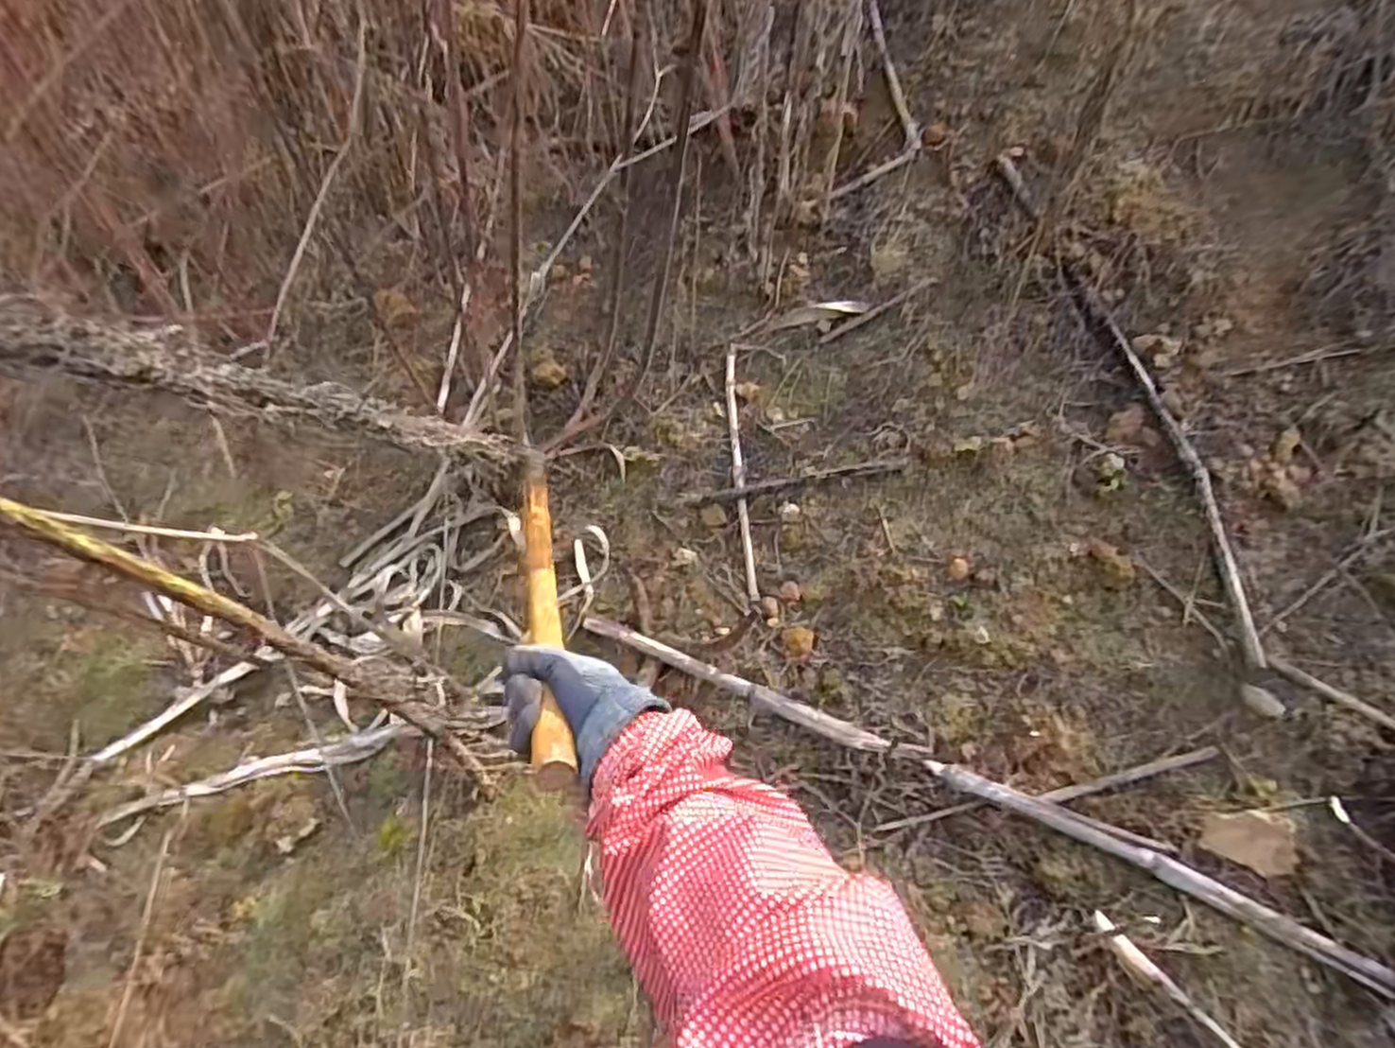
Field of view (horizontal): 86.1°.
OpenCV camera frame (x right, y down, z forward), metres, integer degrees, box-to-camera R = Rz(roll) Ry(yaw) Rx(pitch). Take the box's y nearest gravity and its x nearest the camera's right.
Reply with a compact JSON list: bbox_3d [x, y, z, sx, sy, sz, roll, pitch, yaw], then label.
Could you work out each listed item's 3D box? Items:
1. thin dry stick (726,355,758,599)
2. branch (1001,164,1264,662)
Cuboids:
[{"bbox_3d":[0.052,-0.068,0.920,0.015,0.015,0.330,-4,70,-1],"label":"thin dry stick"},{"bbox_3d":[0.474,-0.161,0.824,0.055,0.029,0.634,-13,69,-8],"label":"branch"}]

